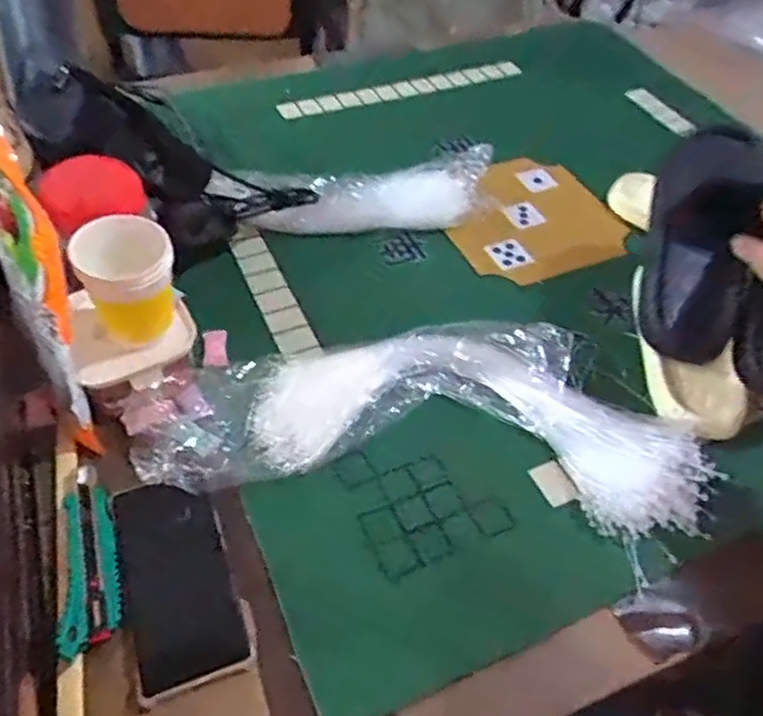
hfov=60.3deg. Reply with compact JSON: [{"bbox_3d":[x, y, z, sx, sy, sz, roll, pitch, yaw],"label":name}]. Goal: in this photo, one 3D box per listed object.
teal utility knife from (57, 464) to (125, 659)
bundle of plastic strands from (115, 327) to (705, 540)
[{"bbox_3d":[-0.216,0.144,0.491,0.037,0.014,0.147,-9,51,-13],"label":"teal utility knife"},{"bbox_3d":[0.037,0.045,0.583,0.470,0.044,0.203,6,49,-1],"label":"bundle of plastic strands"}]

